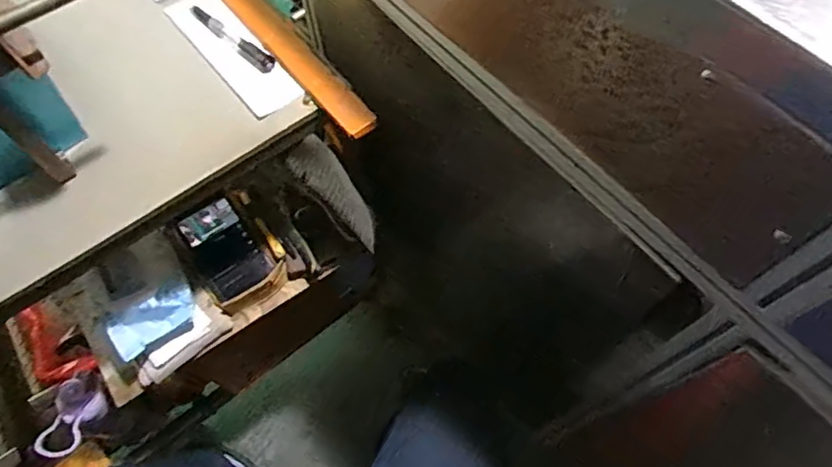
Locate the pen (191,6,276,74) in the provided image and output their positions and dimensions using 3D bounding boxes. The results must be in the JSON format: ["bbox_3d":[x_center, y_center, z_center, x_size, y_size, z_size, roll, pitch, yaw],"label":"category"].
[{"bbox_3d":[-0.204,-0.216,0.601,0.136,0.018,0.020,37,69,18],"label":"pen"}]

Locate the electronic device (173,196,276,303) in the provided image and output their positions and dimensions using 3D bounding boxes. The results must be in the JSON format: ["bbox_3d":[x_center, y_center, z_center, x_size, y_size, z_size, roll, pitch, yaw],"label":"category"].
[{"bbox_3d":[-0.246,0.019,0.712,0.076,0.012,0.120,-38,79,-13],"label":"electronic device"}]

